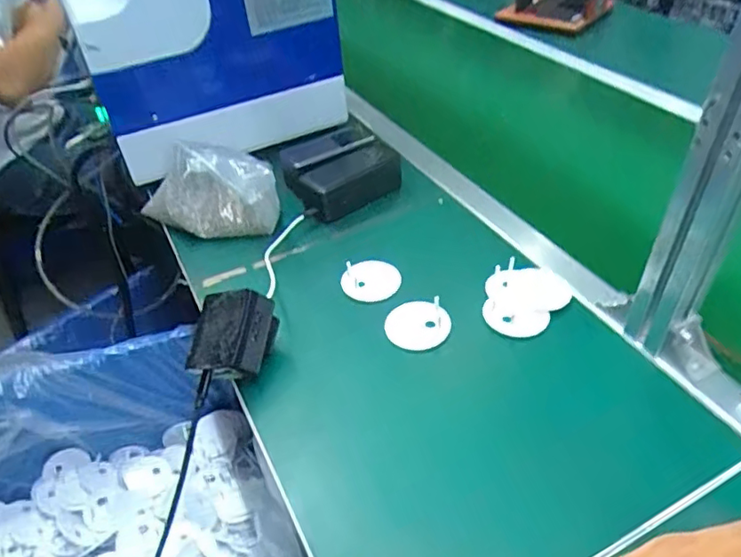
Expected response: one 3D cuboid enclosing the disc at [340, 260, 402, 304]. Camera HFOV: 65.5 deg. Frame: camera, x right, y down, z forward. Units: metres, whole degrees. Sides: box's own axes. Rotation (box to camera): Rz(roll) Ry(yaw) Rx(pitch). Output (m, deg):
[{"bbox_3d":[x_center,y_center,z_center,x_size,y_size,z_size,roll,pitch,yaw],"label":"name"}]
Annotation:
[{"bbox_3d":[0.001,0.000,0.615,0.061,0.018,0.055,-1,41,2],"label":"disc"}]

